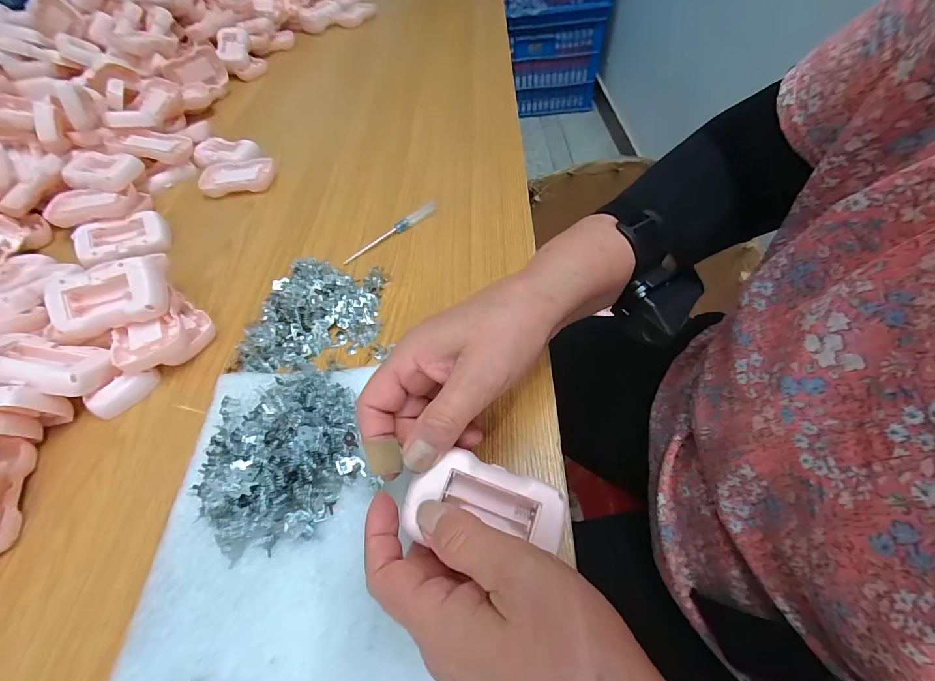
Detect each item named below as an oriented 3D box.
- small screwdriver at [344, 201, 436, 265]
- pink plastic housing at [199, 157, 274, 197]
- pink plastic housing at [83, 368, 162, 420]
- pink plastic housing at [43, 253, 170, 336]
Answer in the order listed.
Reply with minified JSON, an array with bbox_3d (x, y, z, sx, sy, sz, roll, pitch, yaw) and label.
[{"bbox_3d":[-0.080,-0.118,0.430,0.121,0.009,0.011,-38,60,-20],"label":"small screwdriver"},{"bbox_3d":[-0.296,-0.213,0.521,0.085,0.020,0.059,-11,55,-2],"label":"pink plastic housing"},{"bbox_3d":[-0.285,0.042,0.333,0.053,0.021,0.019,-40,61,-21],"label":"pink plastic housing"},{"bbox_3d":[-0.304,-0.037,0.337,0.089,0.020,0.051,-17,92,-2],"label":"pink plastic housing"}]

